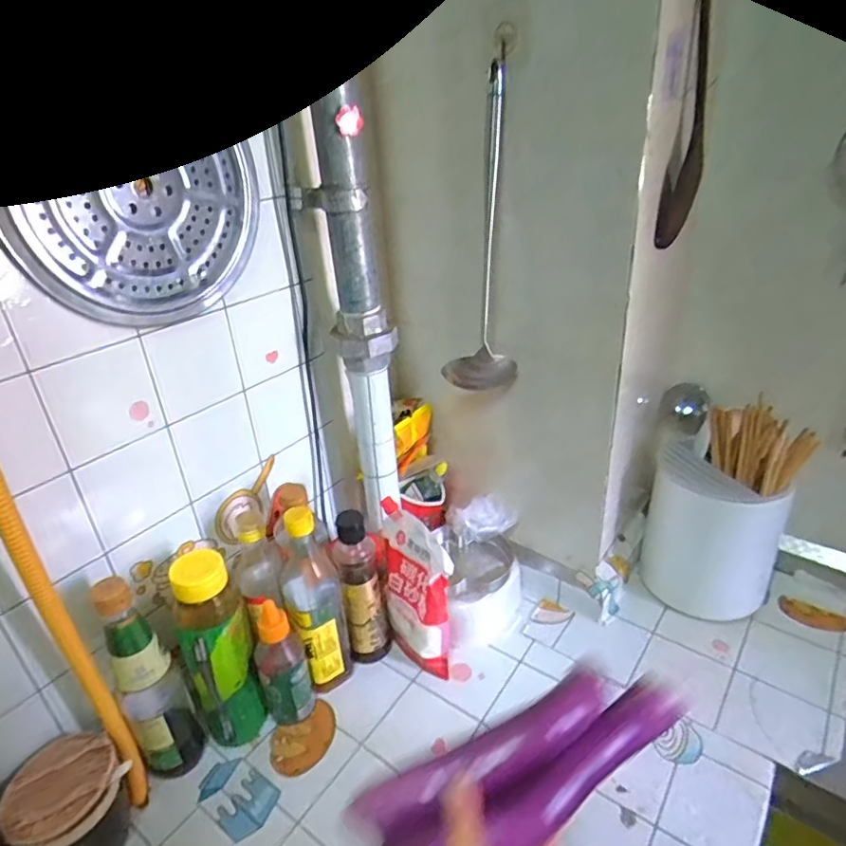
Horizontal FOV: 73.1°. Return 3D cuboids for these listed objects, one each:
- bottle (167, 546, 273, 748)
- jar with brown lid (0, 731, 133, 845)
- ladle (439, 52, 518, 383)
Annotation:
[{"bbox_3d":[-0.219,0.251,0.628,0.074,0.248,0.059,-17,31,-23],"label":"bottle"},{"bbox_3d":[-0.341,0.375,0.556,0.100,0.113,0.092,-3,28,1],"label":"jar with brown lid"},{"bbox_3d":[0.064,-0.207,0.659,0.083,0.343,0.084,-2,29,3],"label":"ladle"}]

